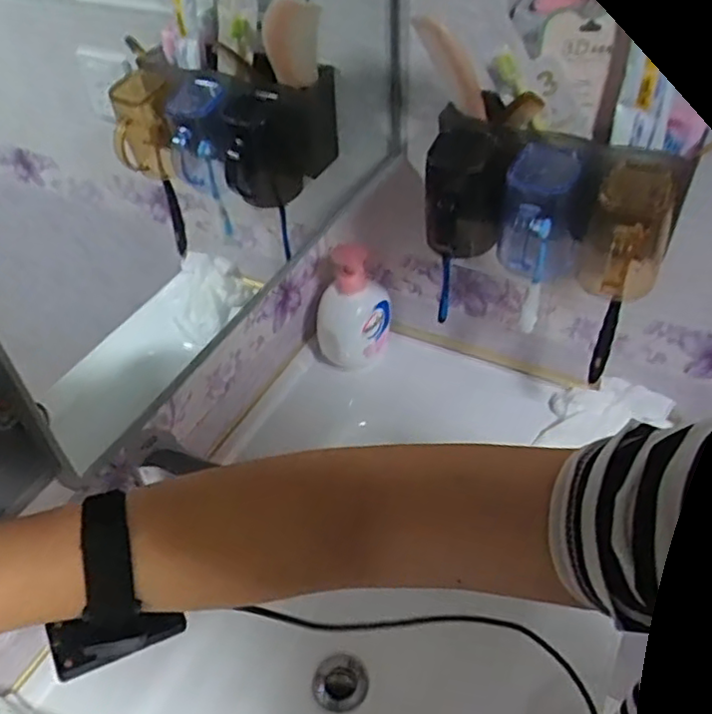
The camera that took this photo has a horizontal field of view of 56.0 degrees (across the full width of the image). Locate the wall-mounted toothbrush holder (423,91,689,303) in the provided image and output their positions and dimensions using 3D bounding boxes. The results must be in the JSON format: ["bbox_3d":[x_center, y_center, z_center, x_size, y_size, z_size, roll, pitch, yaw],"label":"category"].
[{"bbox_3d":[0.173,-0.144,0.612,0.215,0.135,0.114,12,46,16],"label":"wall-mounted toothbrush holder"}]

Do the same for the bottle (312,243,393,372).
[{"bbox_3d":[-0.004,-0.069,0.863,0.091,0.151,0.075,9,46,14],"label":"bottle"}]

